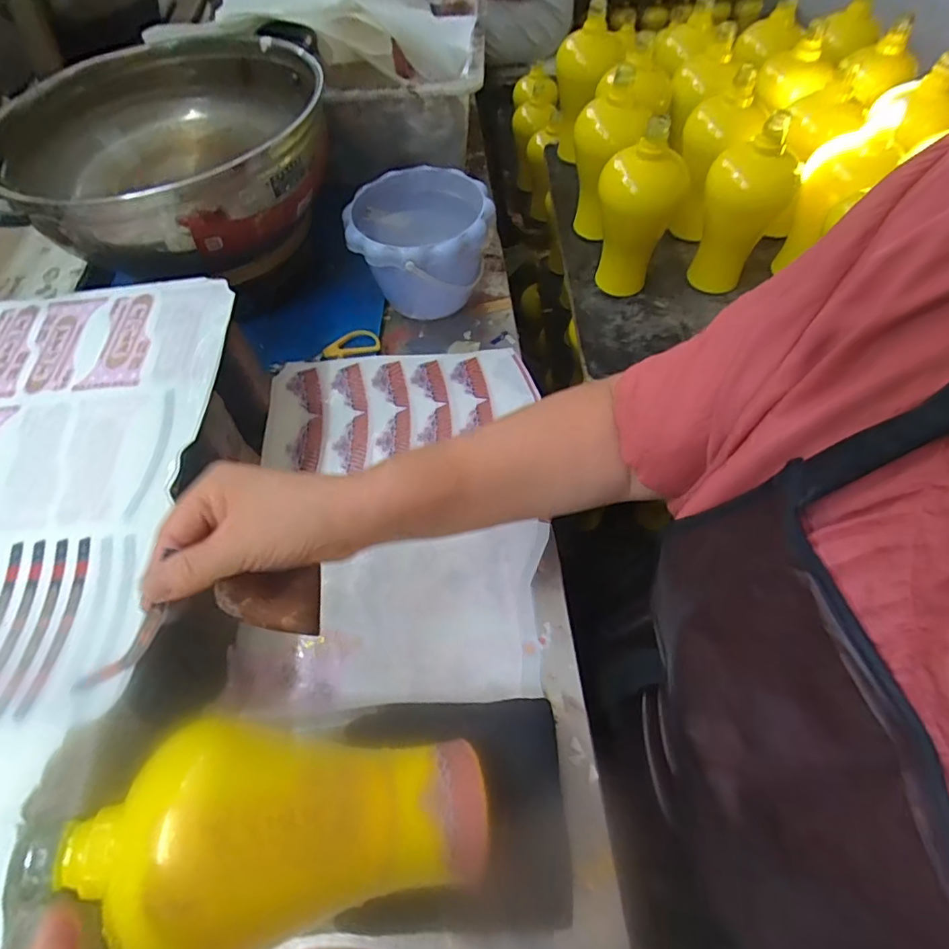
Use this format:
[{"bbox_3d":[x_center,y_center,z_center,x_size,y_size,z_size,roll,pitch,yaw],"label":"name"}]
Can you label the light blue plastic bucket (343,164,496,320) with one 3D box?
[{"bbox_3d":[-0.060,-0.254,0.604,0.152,0.115,0.152,0,57,0],"label":"light blue plastic bucket"}]

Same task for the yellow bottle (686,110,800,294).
[{"bbox_3d":[0.329,-0.325,0.654,0.091,0.199,0.102,26,61,16],"label":"yellow bottle"}]

